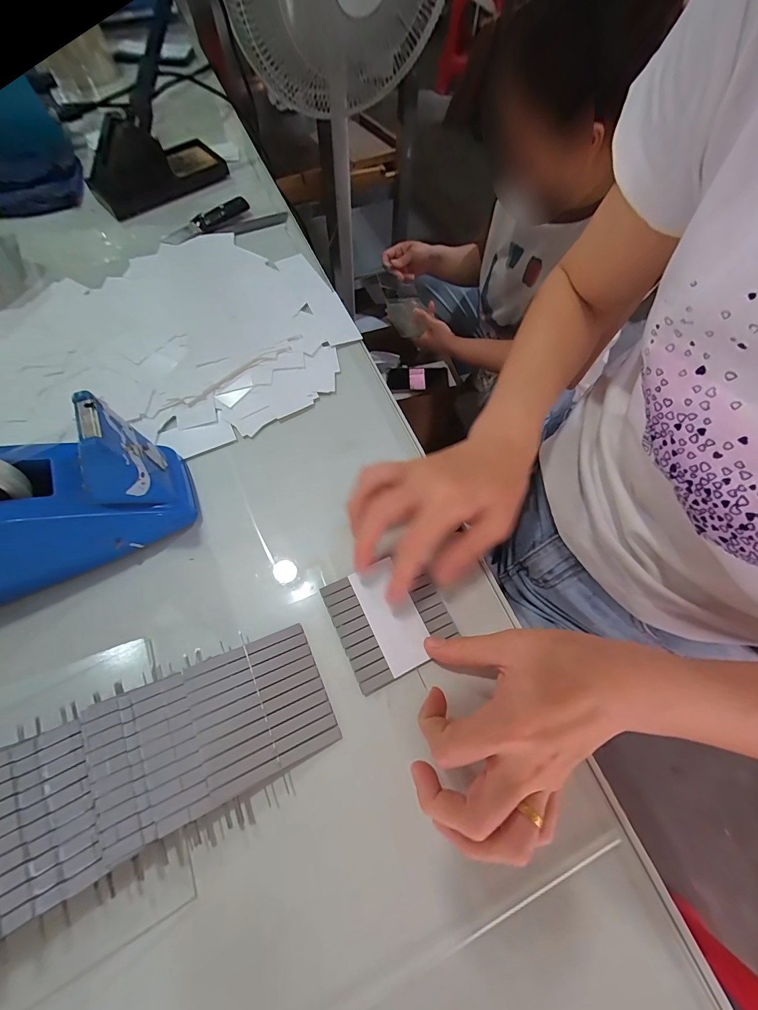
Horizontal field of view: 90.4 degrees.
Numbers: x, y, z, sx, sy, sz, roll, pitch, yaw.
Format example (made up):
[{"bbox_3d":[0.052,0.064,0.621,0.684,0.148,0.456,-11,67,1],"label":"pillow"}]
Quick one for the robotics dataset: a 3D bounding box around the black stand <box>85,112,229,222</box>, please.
[{"bbox_3d":[-0.289,-0.444,0.476,0.162,0.067,0.095,-32,71,-14],"label":"black stand"}]

